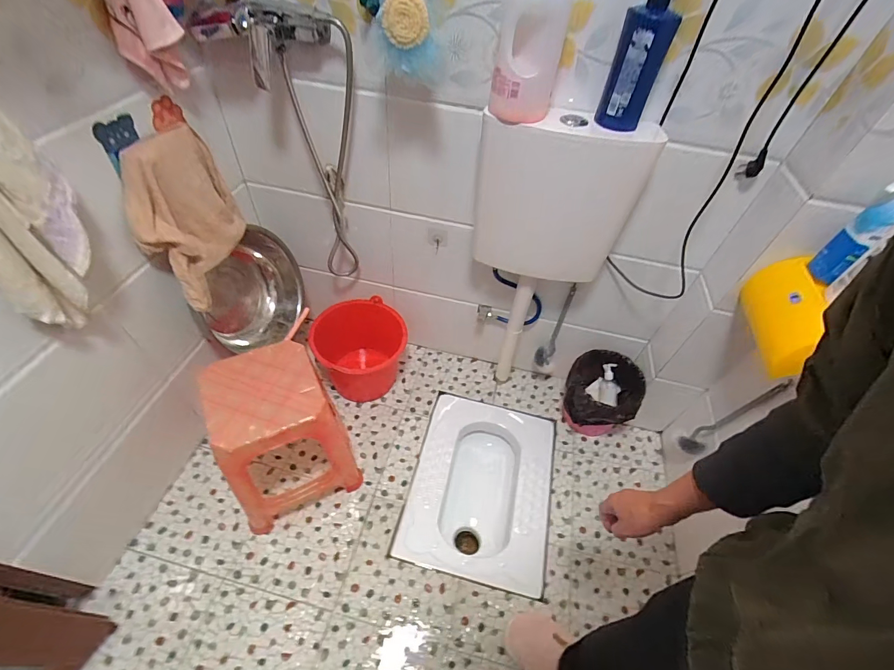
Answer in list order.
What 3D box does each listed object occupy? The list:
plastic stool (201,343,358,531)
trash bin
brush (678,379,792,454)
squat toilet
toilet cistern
[{"bbox_3d":[-0.440,0.280,1.056,0.302,0.443,0.264,-21,54,-22],"label":"plastic stool"},{"bbox_3d":[0.515,0.216,1.349,0.223,0.229,0.240,25,51,15],"label":"trash bin"},{"bbox_3d":[0.722,0.215,1.025,0.070,0.339,0.063,-20,55,-21],"label":"brush"},{"bbox_3d":[0.108,0.522,1.321,0.429,0.194,0.556,14,50,6],"label":"squat toilet"},{"bbox_3d":[0.263,-0.336,0.976,0.386,0.378,0.158,9,50,2],"label":"toilet cistern"}]

